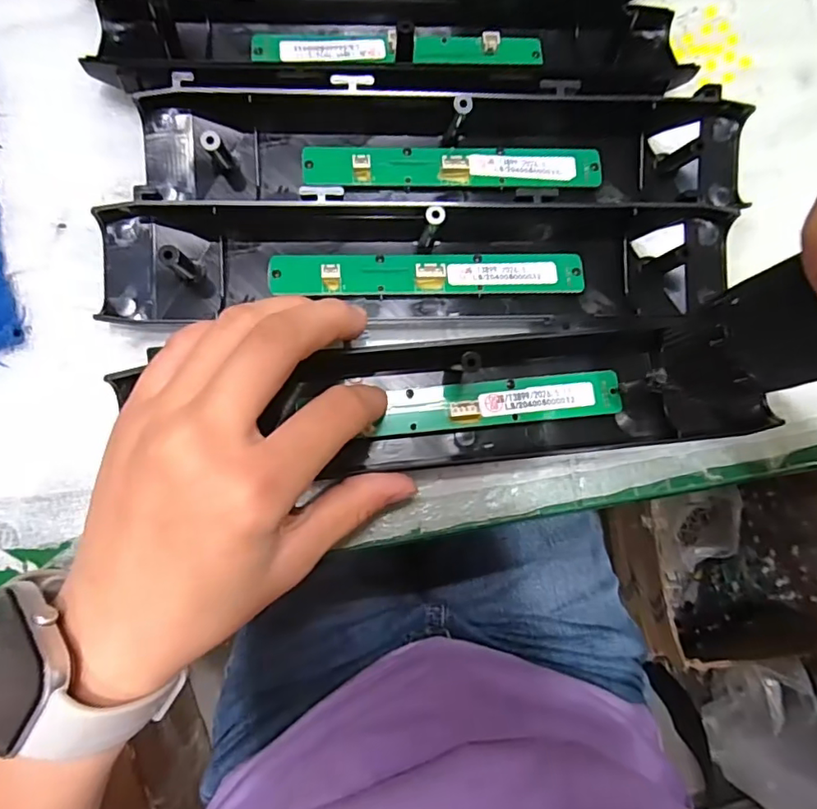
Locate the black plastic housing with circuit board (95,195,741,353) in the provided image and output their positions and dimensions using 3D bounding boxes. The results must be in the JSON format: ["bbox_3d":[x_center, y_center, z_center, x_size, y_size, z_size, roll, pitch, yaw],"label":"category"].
[{"bbox_3d":[0.011,-0.063,0.240,0.273,0.025,0.067,-1,79,-4],"label":"black plastic housing with circuit board"}]

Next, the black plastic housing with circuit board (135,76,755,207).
[{"bbox_3d":[0.022,-0.116,0.250,0.270,0.025,0.053,-2,79,-5],"label":"black plastic housing with circuit board"}]

